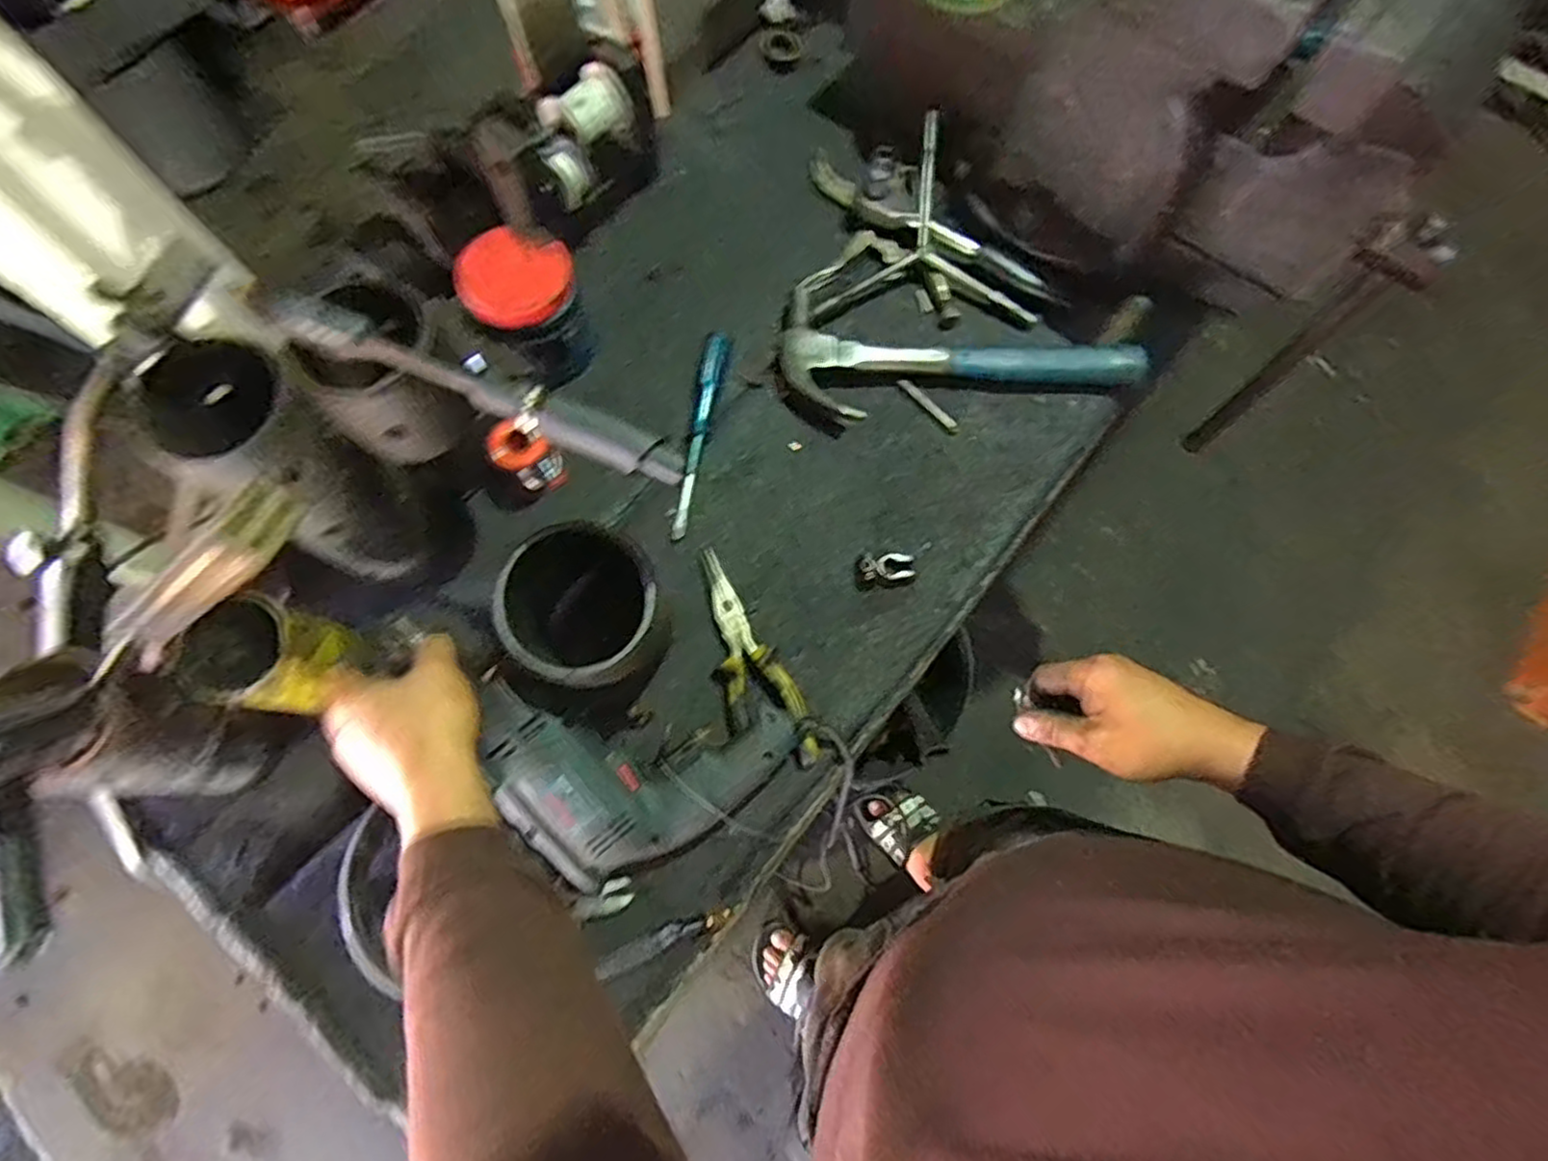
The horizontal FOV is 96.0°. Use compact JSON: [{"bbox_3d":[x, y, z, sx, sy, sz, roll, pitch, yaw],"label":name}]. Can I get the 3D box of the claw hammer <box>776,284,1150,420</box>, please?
[{"bbox_3d":[0.173,-0.198,0.651,0.333,0.032,0.102,6,73,3],"label":"claw hammer"}]

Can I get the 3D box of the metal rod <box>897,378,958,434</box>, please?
[{"bbox_3d":[0.146,-0.167,0.659,0.011,0.004,0.072,-43,81,5],"label":"metal rod"}]

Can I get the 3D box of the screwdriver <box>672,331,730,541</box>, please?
[{"bbox_3d":[-0.070,-0.133,0.636,0.022,0.018,0.192,11,88,4],"label":"screwdriver"}]

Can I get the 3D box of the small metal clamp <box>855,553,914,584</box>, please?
[{"bbox_3d":[0.099,-0.010,0.621,0.051,0.012,0.027,-6,72,-1],"label":"small metal clamp"}]

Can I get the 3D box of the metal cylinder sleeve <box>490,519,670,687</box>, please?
[{"bbox_3d":[-0.139,0.033,0.544,0.111,0.138,0.103,-29,74,-8],"label":"metal cylinder sleeve"}]

